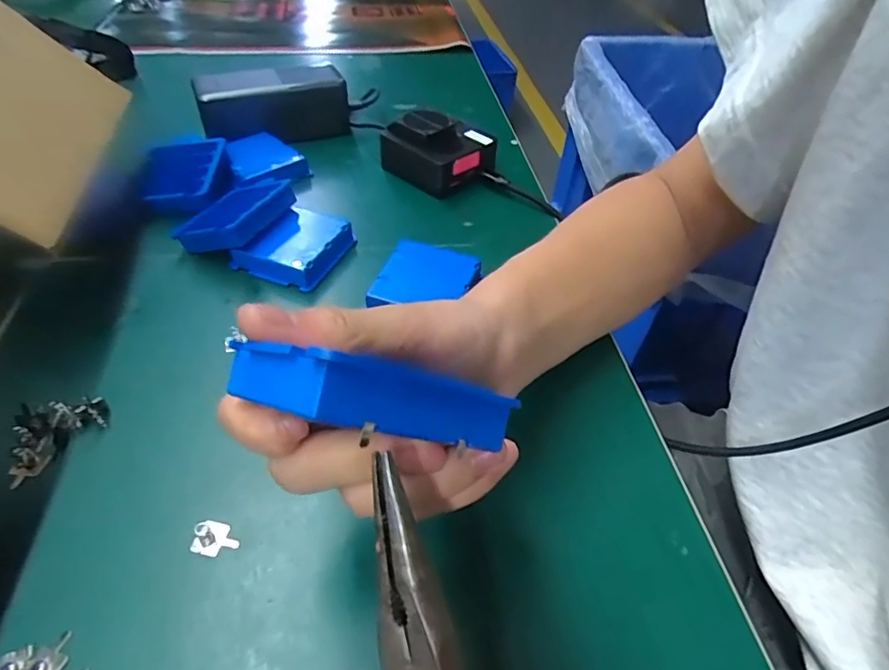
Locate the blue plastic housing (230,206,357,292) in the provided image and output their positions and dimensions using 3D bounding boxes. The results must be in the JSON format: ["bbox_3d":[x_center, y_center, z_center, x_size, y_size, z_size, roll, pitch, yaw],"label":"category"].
[{"bbox_3d":[-0.103,-0.065,0.372,0.060,0.022,0.069,21,48,15],"label":"blue plastic housing"}]

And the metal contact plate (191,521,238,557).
[{"bbox_3d":[-0.103,0.091,0.235,0.021,0.004,0.014,8,46,3],"label":"metal contact plate"}]

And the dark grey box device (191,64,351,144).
[{"bbox_3d":[-0.157,-0.215,0.490,0.131,0.057,0.060,-13,48,-17],"label":"dark grey box device"}]

